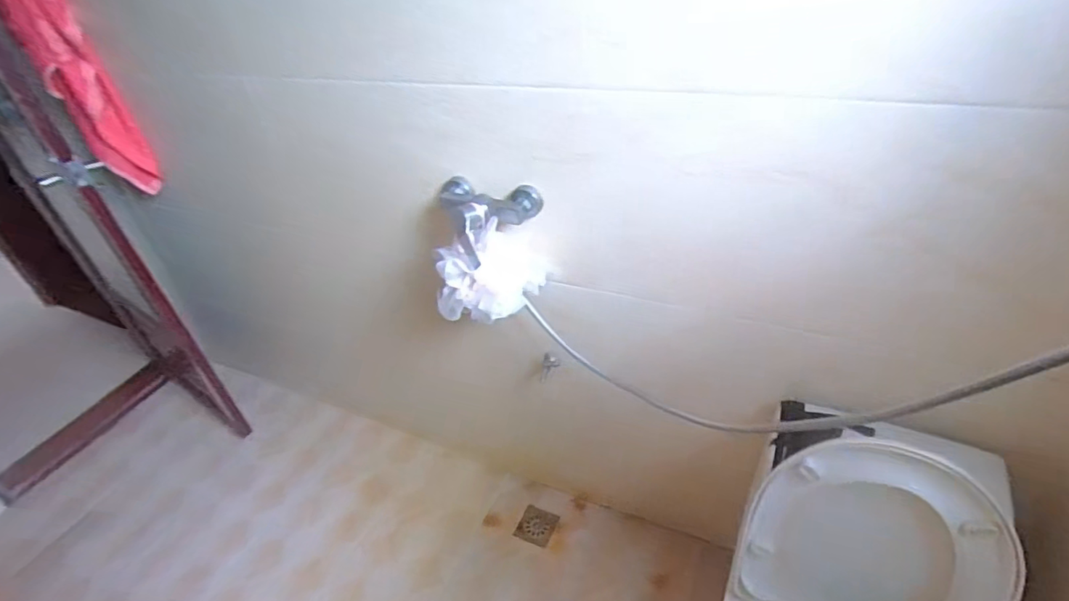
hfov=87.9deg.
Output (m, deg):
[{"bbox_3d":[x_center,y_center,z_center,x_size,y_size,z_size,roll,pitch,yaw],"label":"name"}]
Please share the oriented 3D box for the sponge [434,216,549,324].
[{"bbox_3d":[-0.086,-0.041,1.054,0.204,0.143,0.108,-4,38,7],"label":"sponge"}]

